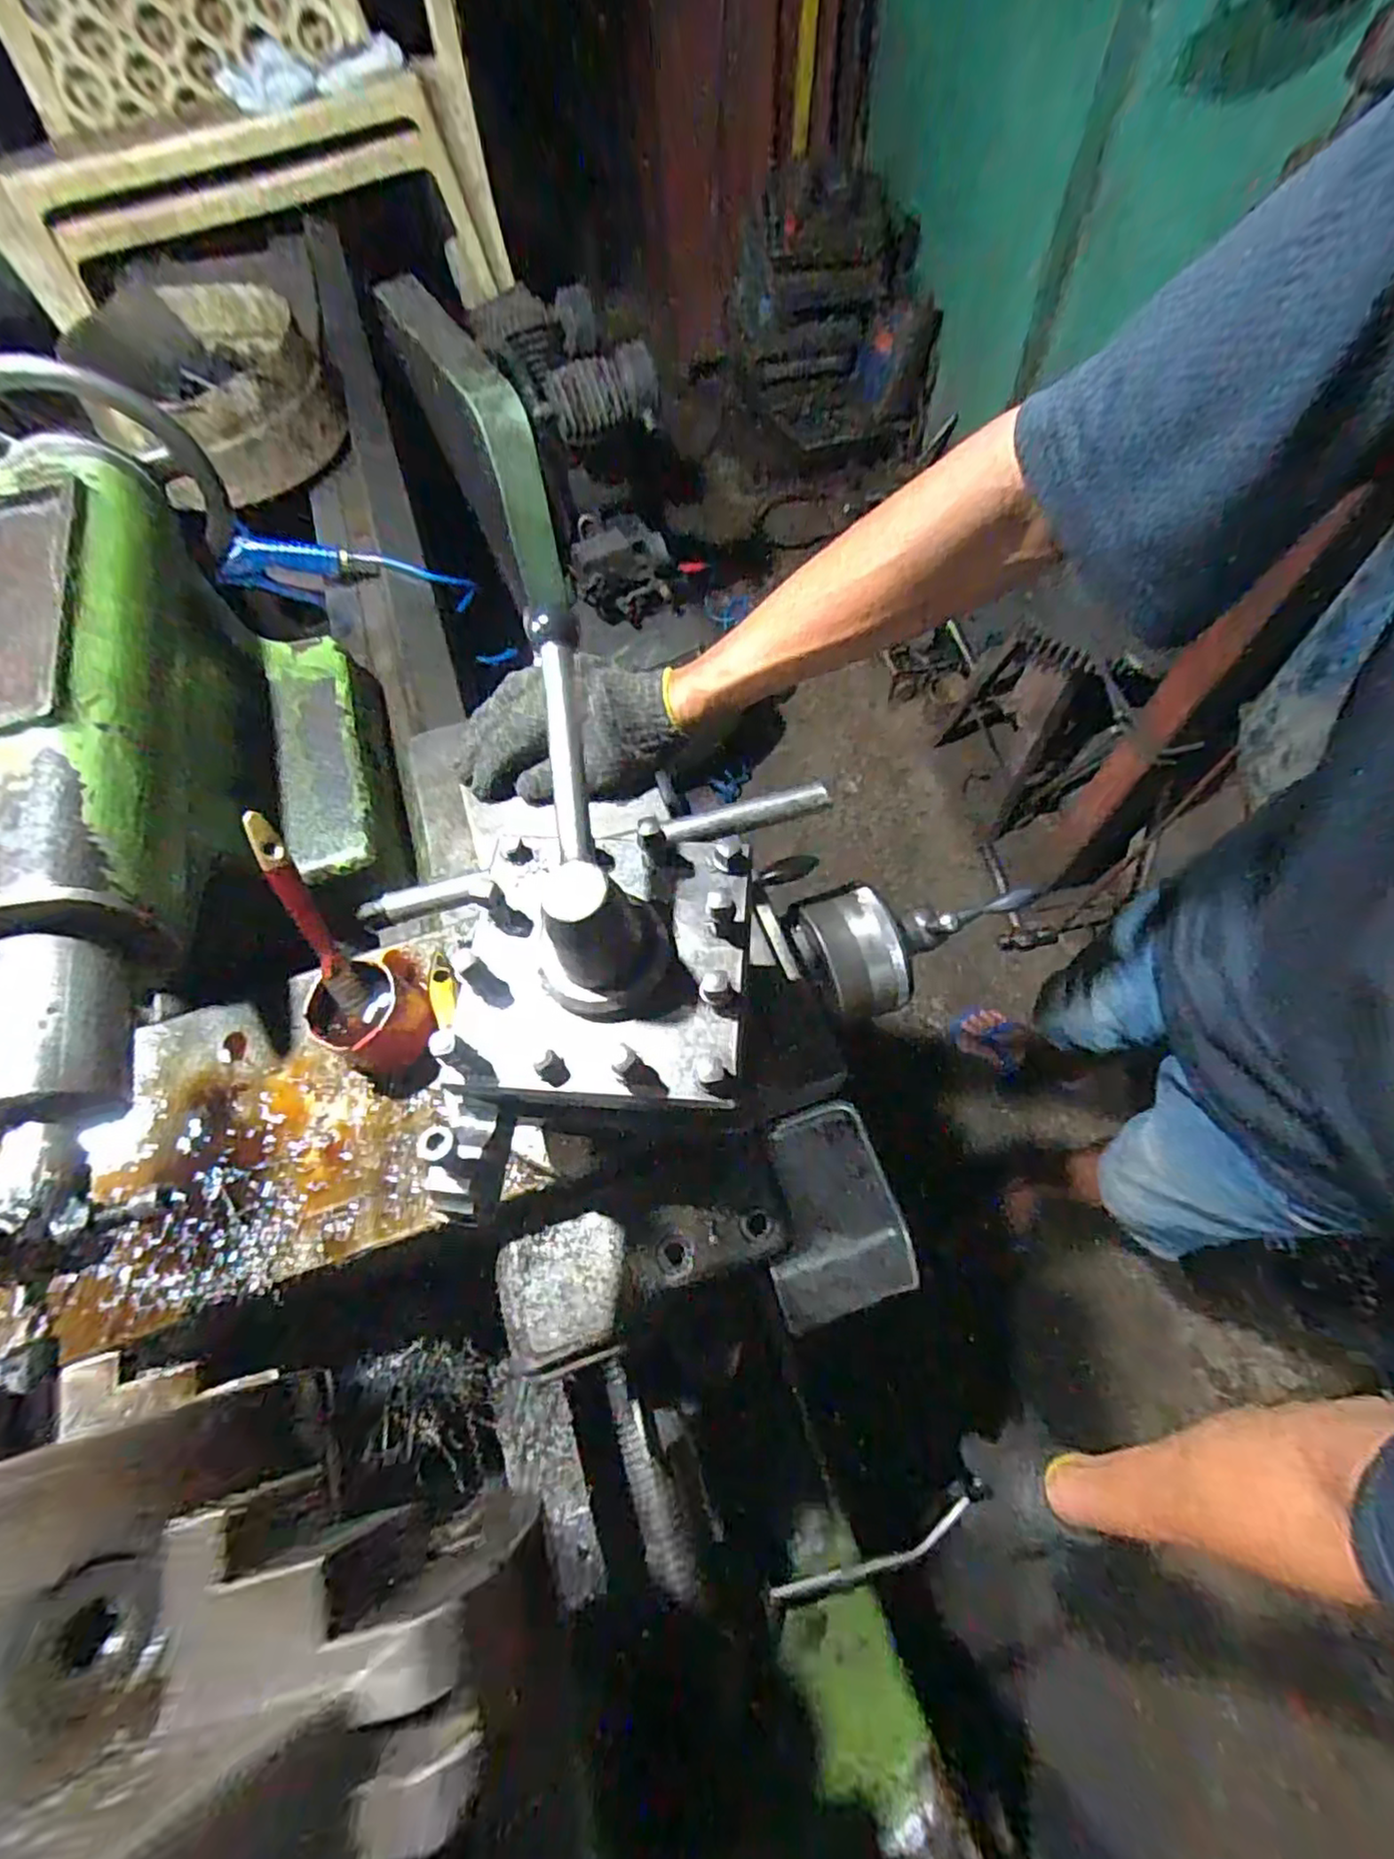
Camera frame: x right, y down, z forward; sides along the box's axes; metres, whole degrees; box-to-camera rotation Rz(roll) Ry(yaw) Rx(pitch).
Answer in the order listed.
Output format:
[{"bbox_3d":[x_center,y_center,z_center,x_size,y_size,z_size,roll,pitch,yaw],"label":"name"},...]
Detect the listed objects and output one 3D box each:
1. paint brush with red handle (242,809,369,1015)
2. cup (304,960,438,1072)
[{"bbox_3d":[-0.239,-0.008,0.423,0.019,0.133,0.015,-16,28,-4],"label":"paint brush with red handle"},{"bbox_3d":[-0.219,0.058,0.472,0.057,0.061,0.060,-1,64,3],"label":"cup"}]

